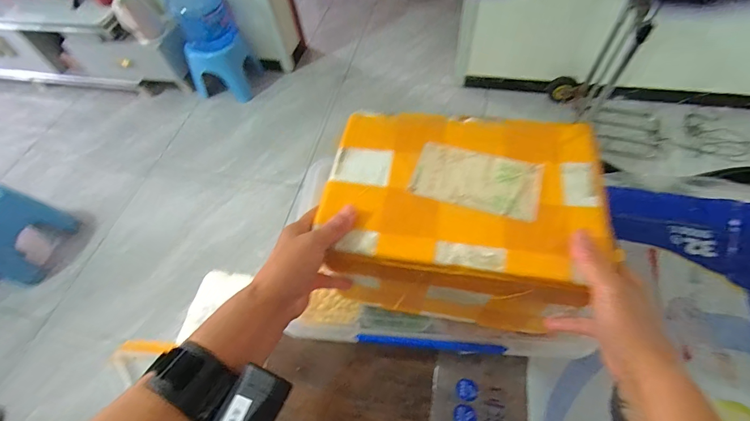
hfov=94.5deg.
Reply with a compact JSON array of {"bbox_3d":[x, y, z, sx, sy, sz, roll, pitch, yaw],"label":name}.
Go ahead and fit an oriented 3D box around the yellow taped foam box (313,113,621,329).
[{"bbox_3d":[0.093,0.015,0.426,0.277,0.158,0.213,9,59,9],"label":"yellow taped foam box"}]

